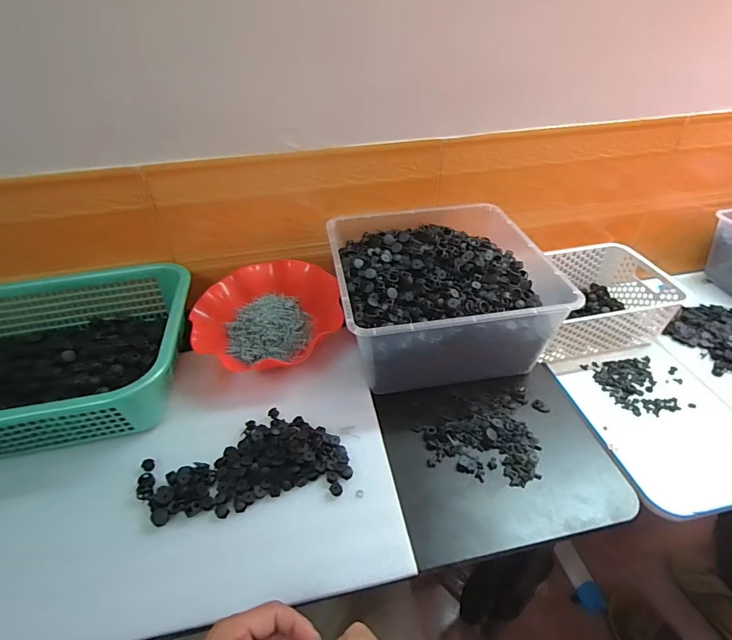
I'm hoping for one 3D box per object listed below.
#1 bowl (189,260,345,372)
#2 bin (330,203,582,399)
[{"bbox_3d":[-0.157,-0.009,0.660,0.193,0.064,0.213,21,46,25],"label":"bowl"},{"bbox_3d":[0.108,-0.050,0.655,0.304,0.129,0.305,-8,40,-6],"label":"bin"}]

